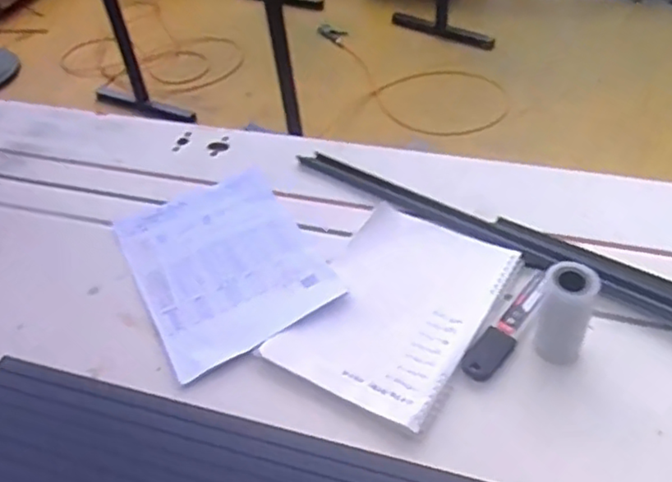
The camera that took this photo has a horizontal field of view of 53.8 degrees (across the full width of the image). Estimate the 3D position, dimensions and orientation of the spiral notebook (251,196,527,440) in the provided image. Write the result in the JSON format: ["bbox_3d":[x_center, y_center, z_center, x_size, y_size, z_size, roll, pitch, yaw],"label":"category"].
[{"bbox_3d":[0.068,0.072,0.739,0.187,0.017,0.255,20,54,27],"label":"spiral notebook"}]

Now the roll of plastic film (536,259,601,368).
[{"bbox_3d":[0.227,0.073,0.654,0.049,0.102,0.051,-3,46,4],"label":"roll of plastic film"}]

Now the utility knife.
[{"bbox_3d":[0.189,0.090,0.710,0.033,0.015,0.158,29,56,31],"label":"utility knife"}]

